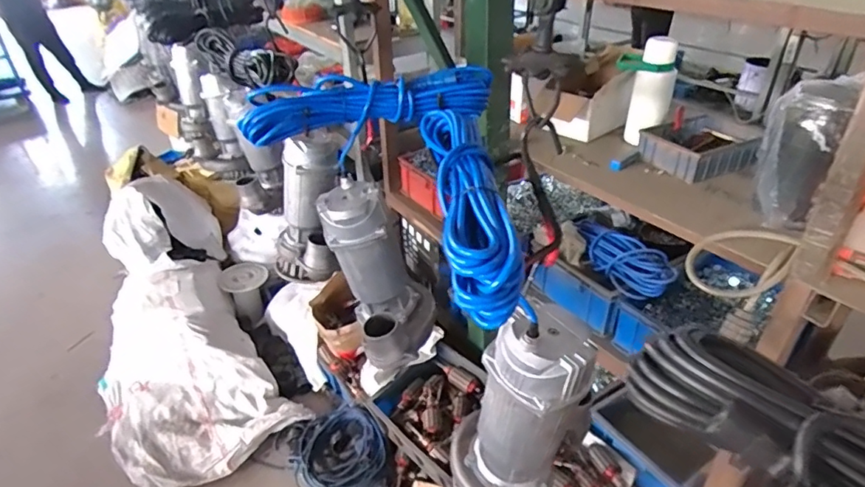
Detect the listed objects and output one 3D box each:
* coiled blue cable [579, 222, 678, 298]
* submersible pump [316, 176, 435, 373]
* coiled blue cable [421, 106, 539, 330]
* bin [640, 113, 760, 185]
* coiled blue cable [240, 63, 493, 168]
[{"bbox_3d":[0.479,0.026,1.336,0.139,0.072,0.322,-17,37,-21],"label":"coiled blue cable"},{"bbox_3d":[-0.121,0.052,1.046,0.154,0.356,0.228,-4,27,37],"label":"submersible pump"},{"bbox_3d":[0.038,-0.058,0.576,0.071,0.081,0.348,-4,34,-3],"label":"coiled blue cable"},{"bbox_3d":[0.629,-0.232,1.231,0.234,0.062,0.196,-16,36,-20],"label":"bin"},{"bbox_3d":[-0.087,-0.203,0.777,0.361,0.091,0.087,-6,34,-6],"label":"coiled blue cable"}]

